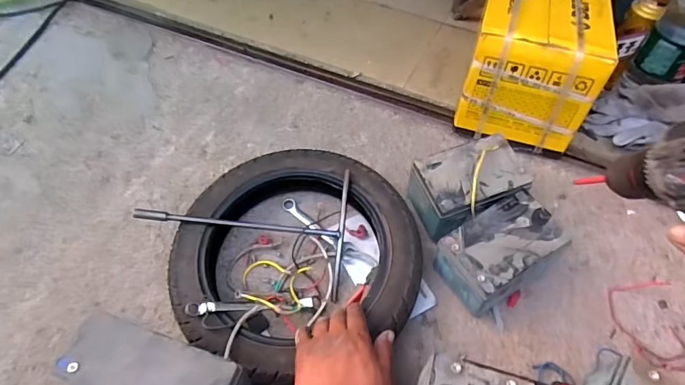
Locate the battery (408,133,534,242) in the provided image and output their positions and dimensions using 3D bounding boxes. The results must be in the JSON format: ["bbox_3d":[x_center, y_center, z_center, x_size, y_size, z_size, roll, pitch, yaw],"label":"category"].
[{"bbox_3d":[0.191,-0.002,0.669,0.152,0.102,0.108,-17,58,-9],"label":"battery"}]

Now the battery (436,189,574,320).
[{"bbox_3d":[0.218,0.088,0.613,0.147,0.099,0.105,-28,59,-17],"label":"battery"}]

